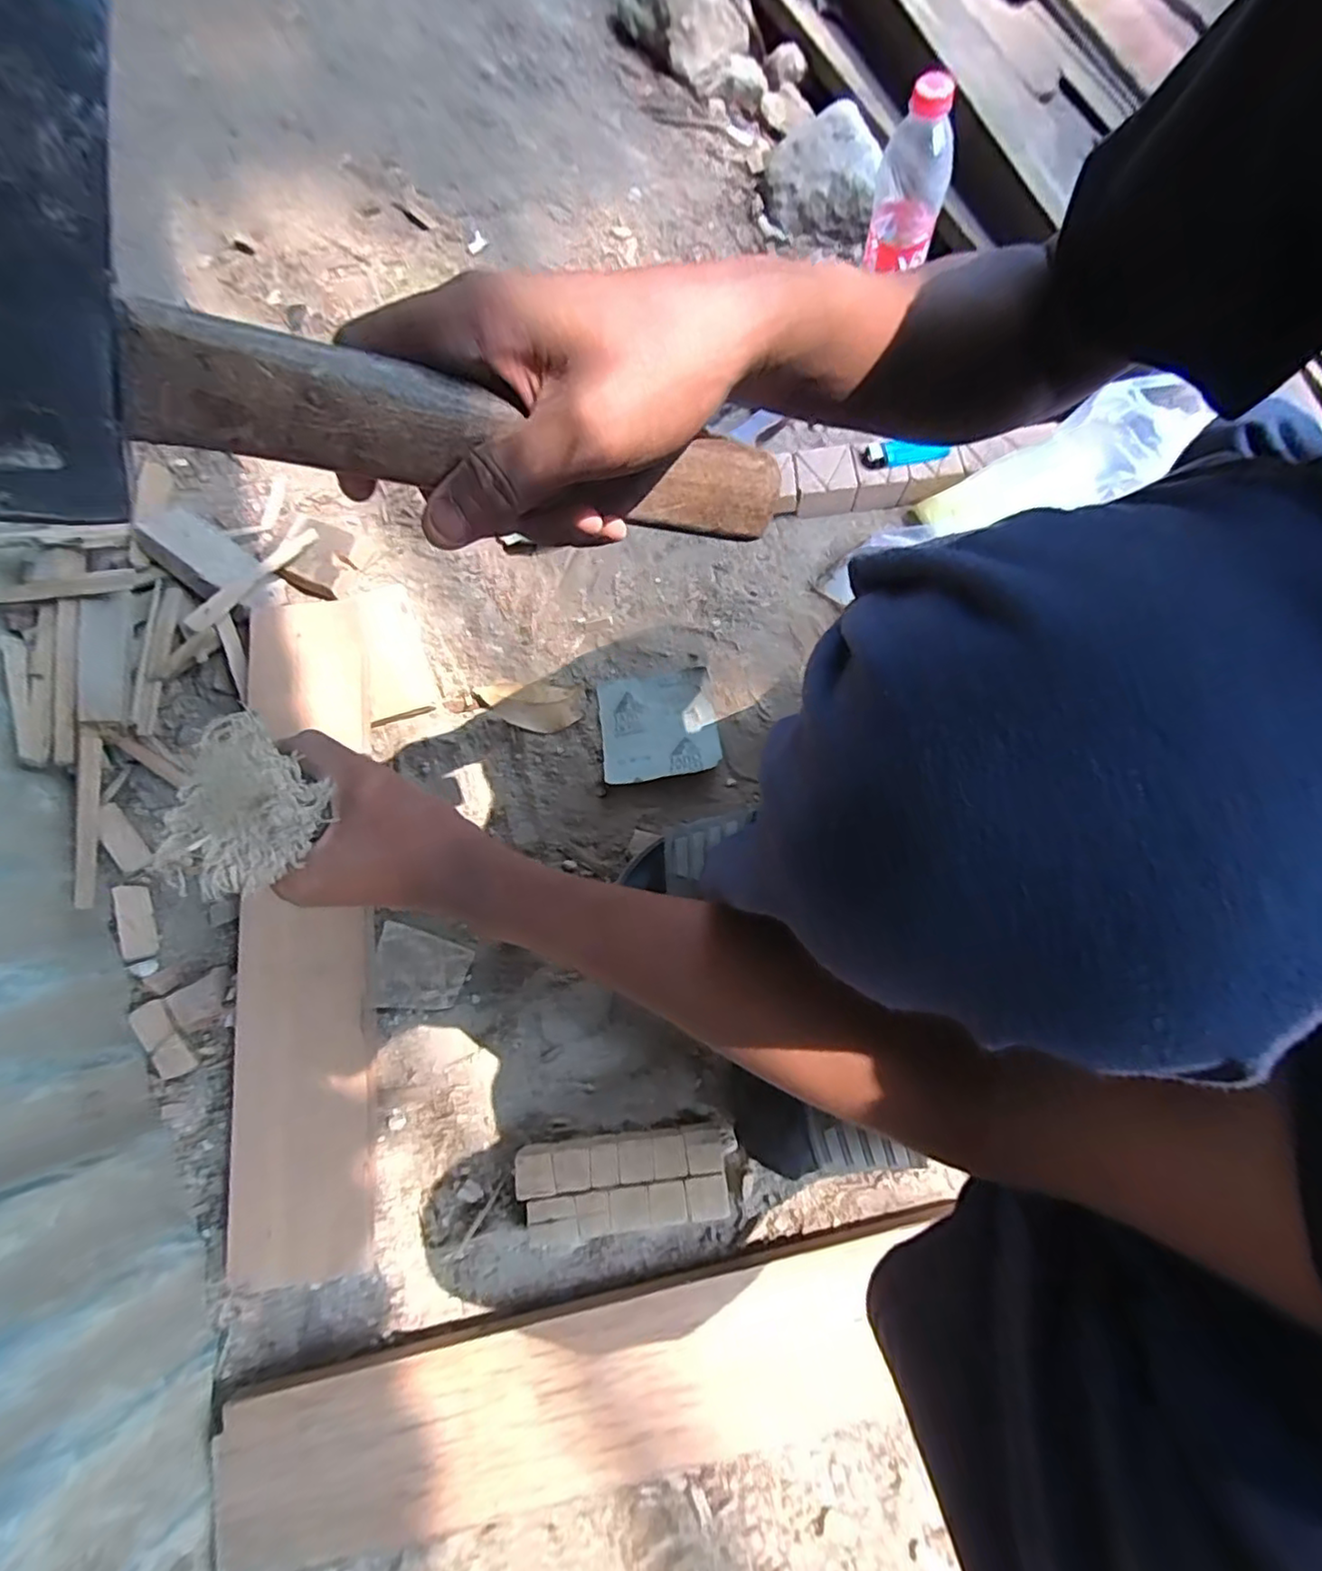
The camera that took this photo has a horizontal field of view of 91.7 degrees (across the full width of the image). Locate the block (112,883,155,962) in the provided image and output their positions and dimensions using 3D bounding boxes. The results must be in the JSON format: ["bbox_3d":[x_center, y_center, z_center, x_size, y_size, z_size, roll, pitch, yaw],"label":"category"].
[{"bbox_3d":[-0.479,0.123,0.585,0.029,0.007,0.068,-17,77,-22],"label":"block"}]

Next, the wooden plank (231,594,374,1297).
[{"bbox_3d":[-0.316,0.102,0.568,0.101,0.034,0.575,-3,72,-18],"label":"wooden plank"}]

